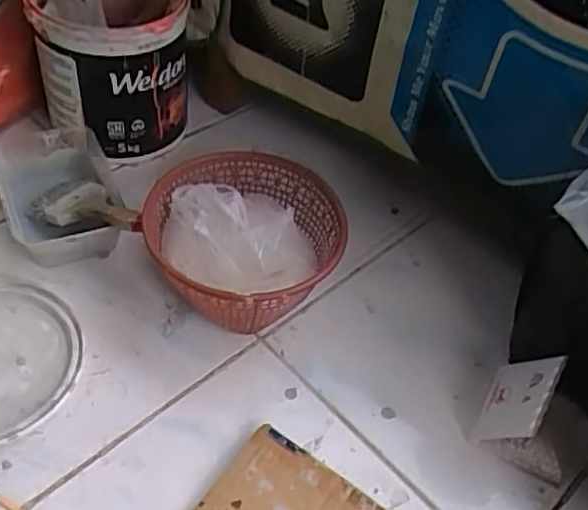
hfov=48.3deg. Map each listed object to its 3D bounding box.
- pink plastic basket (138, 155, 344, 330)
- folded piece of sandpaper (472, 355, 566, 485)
[{"bbox_3d":[-0.051,-0.008,0.672,0.196,0.103,0.198,-2,50,-8],"label":"pink plastic basket"},{"bbox_3d":[0.226,0.145,0.605,0.092,0.074,0.092,25,52,14],"label":"folded piece of sandpaper"}]

